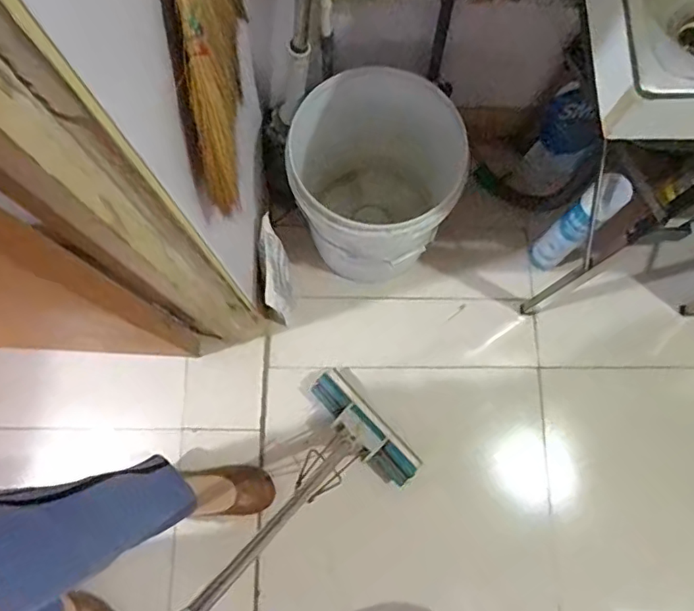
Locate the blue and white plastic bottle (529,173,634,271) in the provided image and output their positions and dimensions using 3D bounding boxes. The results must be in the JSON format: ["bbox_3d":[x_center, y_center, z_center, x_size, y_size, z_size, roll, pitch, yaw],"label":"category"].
[{"bbox_3d":[0.435,-0.142,1.055,0.072,0.355,0.065,-41,80,-9],"label":"blue and white plastic bottle"}]

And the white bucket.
[{"bbox_3d":[0.062,-0.234,1.079,0.311,0.343,0.307,0,76,0],"label":"white bucket"}]

